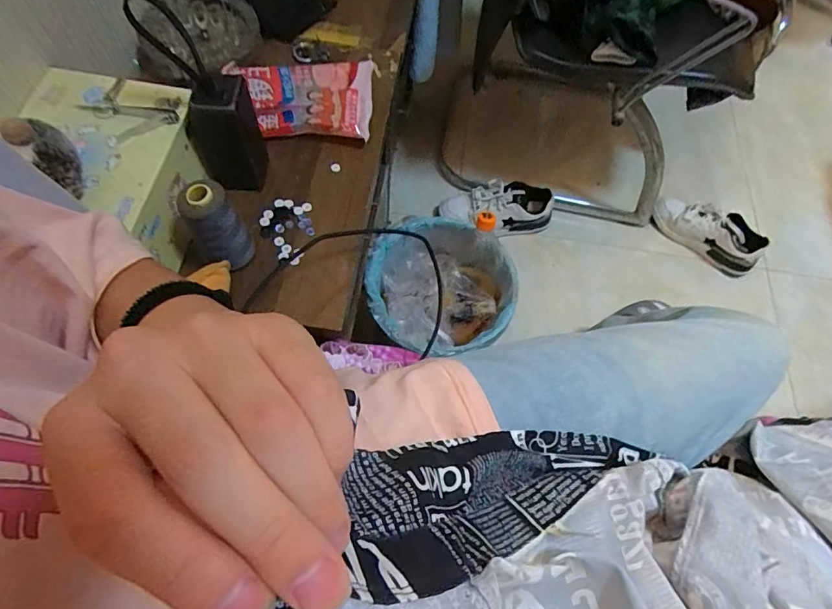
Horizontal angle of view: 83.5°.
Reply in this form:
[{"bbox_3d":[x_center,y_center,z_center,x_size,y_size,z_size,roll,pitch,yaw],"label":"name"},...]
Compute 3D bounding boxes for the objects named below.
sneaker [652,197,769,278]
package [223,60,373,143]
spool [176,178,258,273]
[{"bbox_3d":[0.708,-0.179,1.129,0.263,0.088,0.088,38,69,12],"label":"sneaker"},{"bbox_3d":[-0.142,-0.256,0.590,0.179,0.046,0.100,-6,67,-7],"label":"package"},{"bbox_3d":[-0.203,-0.078,0.475,0.050,0.094,0.046,2,66,-4],"label":"spool"}]

